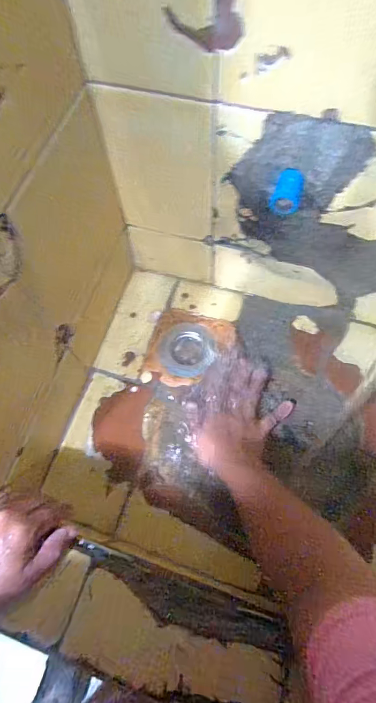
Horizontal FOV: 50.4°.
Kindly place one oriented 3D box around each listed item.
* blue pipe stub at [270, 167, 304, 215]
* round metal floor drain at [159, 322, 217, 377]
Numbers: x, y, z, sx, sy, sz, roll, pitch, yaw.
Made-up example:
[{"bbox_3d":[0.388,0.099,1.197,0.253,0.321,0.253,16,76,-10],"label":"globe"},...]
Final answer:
[{"bbox_3d":[0.101,-0.159,0.402,0.027,0.027,0.038,16,68,10],"label":"blue pipe stub"},{"bbox_3d":[-0.001,-0.005,0.601,0.080,0.018,0.088,-11,66,-2],"label":"round metal floor drain"}]

